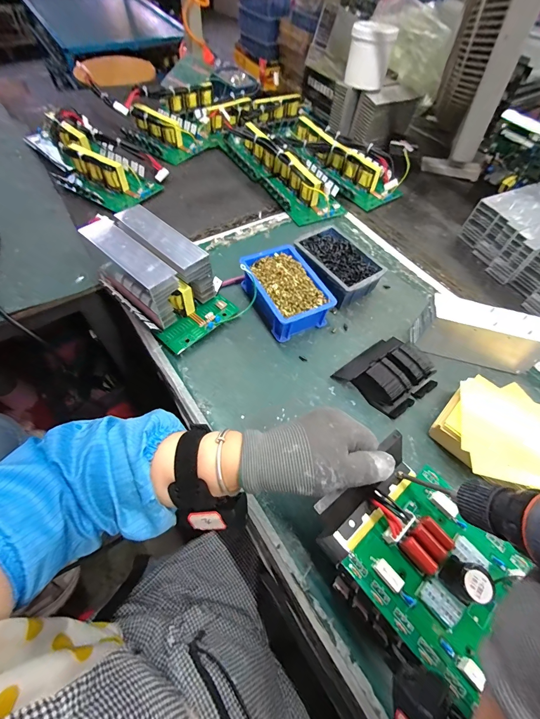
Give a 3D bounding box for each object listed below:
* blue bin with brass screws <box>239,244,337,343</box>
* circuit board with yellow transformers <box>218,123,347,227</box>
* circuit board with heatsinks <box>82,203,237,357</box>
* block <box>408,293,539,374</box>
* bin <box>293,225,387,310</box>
[{"bbox_3d":[0.022,-0.107,0.509,0.110,0.056,0.154,-24,64,-18],"label":"blue bin with brass screws"},{"bbox_3d":[0.014,-0.459,0.723,0.133,0.058,0.410,-28,65,-19],"label":"circuit board with yellow transformers"},{"bbox_3d":[-0.165,-0.124,0.477,0.209,0.104,0.121,38,63,17],"label":"circuit board with heatsinks"},{"bbox_3d":[0.312,-0.038,0.472,0.172,0.078,0.053,14,59,4],"label":"block"},{"bbox_3d":[0.113,-0.160,0.551,0.105,0.050,0.148,-31,66,-20],"label":"bin"}]

